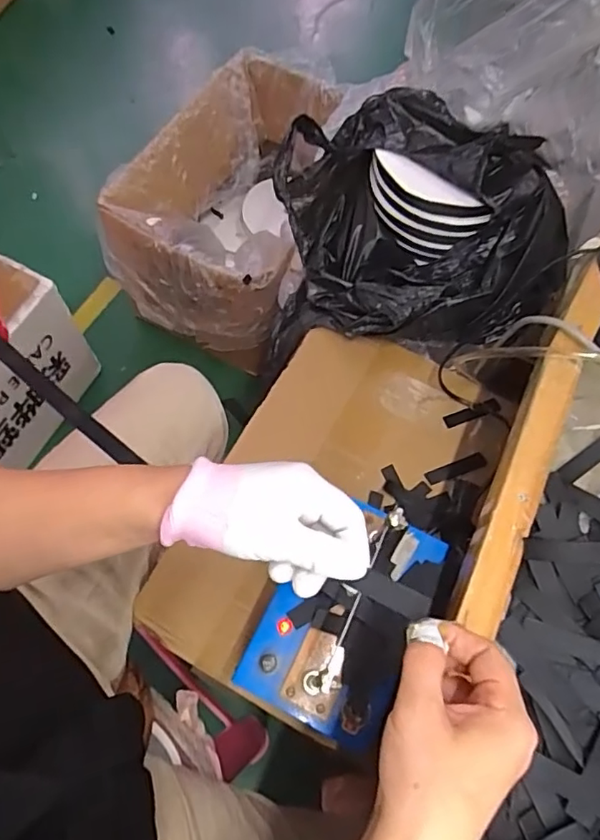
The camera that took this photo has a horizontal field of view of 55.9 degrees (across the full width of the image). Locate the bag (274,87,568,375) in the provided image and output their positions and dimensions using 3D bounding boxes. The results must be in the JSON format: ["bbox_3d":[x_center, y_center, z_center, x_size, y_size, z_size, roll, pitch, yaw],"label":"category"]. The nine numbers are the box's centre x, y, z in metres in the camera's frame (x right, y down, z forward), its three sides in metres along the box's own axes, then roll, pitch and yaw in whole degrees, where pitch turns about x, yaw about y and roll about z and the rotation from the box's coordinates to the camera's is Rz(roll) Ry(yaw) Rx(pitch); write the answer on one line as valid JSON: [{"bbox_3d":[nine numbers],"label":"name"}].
[{"bbox_3d":[0.138,-0.243,0.715,0.341,0.175,0.302,6,66,-1],"label":"bag"}]

